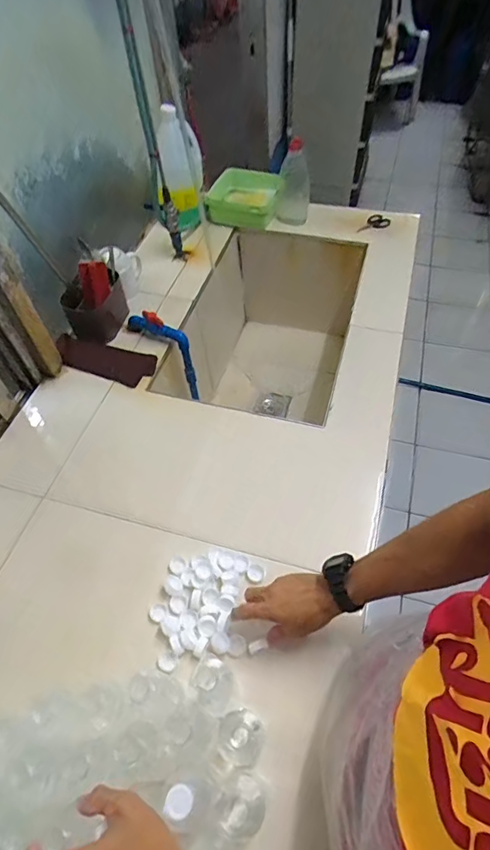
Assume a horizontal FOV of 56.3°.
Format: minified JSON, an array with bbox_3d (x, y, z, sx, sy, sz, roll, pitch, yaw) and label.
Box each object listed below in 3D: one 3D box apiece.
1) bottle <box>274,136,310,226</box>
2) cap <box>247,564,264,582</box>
[{"bbox_3d":[0.129,-0.647,1.236,0.092,0.197,0.103,-2,54,3],"label":"bottle"},{"bbox_3d":[0.017,0.241,0.744,0.025,0.018,0.028,16,57,15],"label":"cap"}]

